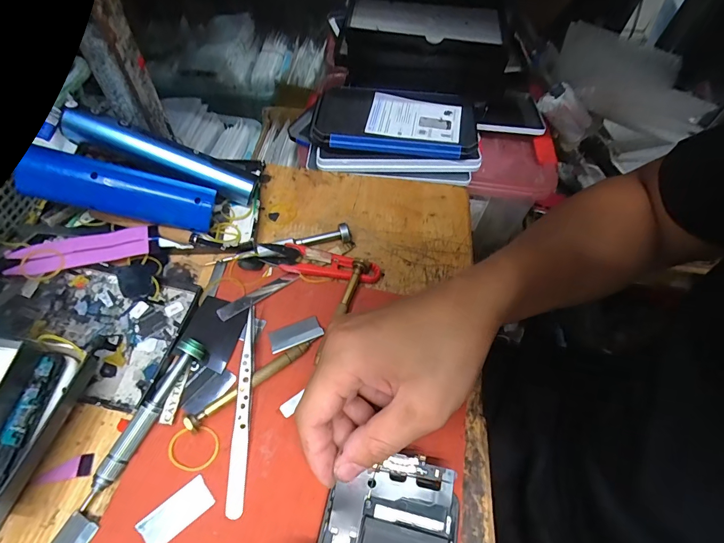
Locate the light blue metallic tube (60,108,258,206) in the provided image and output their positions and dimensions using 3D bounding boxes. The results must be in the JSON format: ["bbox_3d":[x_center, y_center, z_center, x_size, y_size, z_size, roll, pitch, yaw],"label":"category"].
[{"bbox_3d":[-0.166,-0.097,0.321,0.148,0.025,0.022,18,54,-17],"label":"light blue metallic tube"}]

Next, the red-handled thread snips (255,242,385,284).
[{"bbox_3d":[-0.035,-0.007,0.316,0.099,0.014,0.025,8,56,1],"label":"red-handled thread snips"}]

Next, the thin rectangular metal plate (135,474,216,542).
[{"bbox_3d":[-0.107,0.139,0.217,0.039,0.004,0.019,-34,65,-24],"label":"thin rectangular metal plate"}]

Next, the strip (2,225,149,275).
[{"bbox_3d":[-0.220,-0.017,0.294,0.098,0.004,0.027,-12,67,-12],"label":"strip"}]

